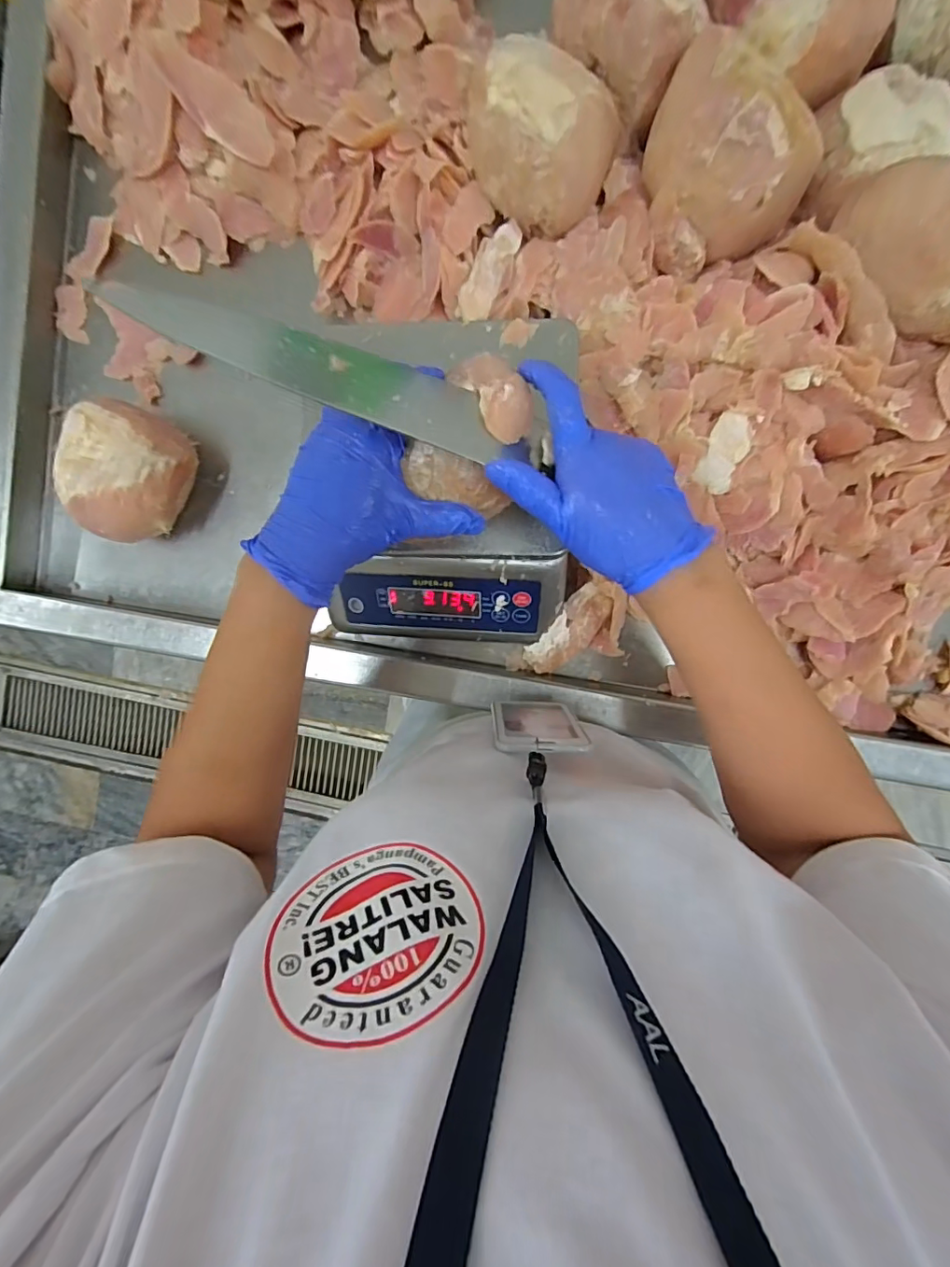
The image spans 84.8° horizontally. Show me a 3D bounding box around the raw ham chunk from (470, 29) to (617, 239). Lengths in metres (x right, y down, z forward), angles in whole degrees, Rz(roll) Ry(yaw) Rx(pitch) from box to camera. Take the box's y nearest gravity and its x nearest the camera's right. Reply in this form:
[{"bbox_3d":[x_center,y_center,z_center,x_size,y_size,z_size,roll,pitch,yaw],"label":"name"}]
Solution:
[{"bbox_3d":[0.052,-0.408,0.421,0.106,0.058,0.128,-44,86,5],"label":"raw ham chunk"}]

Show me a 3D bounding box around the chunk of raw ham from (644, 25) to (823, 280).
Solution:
[{"bbox_3d":[0.189,-0.363,0.409,0.127,0.078,0.110,36,95,5],"label":"chunk of raw ham"}]

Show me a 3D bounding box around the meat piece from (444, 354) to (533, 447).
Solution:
[{"bbox_3d":[0.014,-0.148,0.319,0.037,0.019,0.057,-39,87,6],"label":"meat piece"}]

